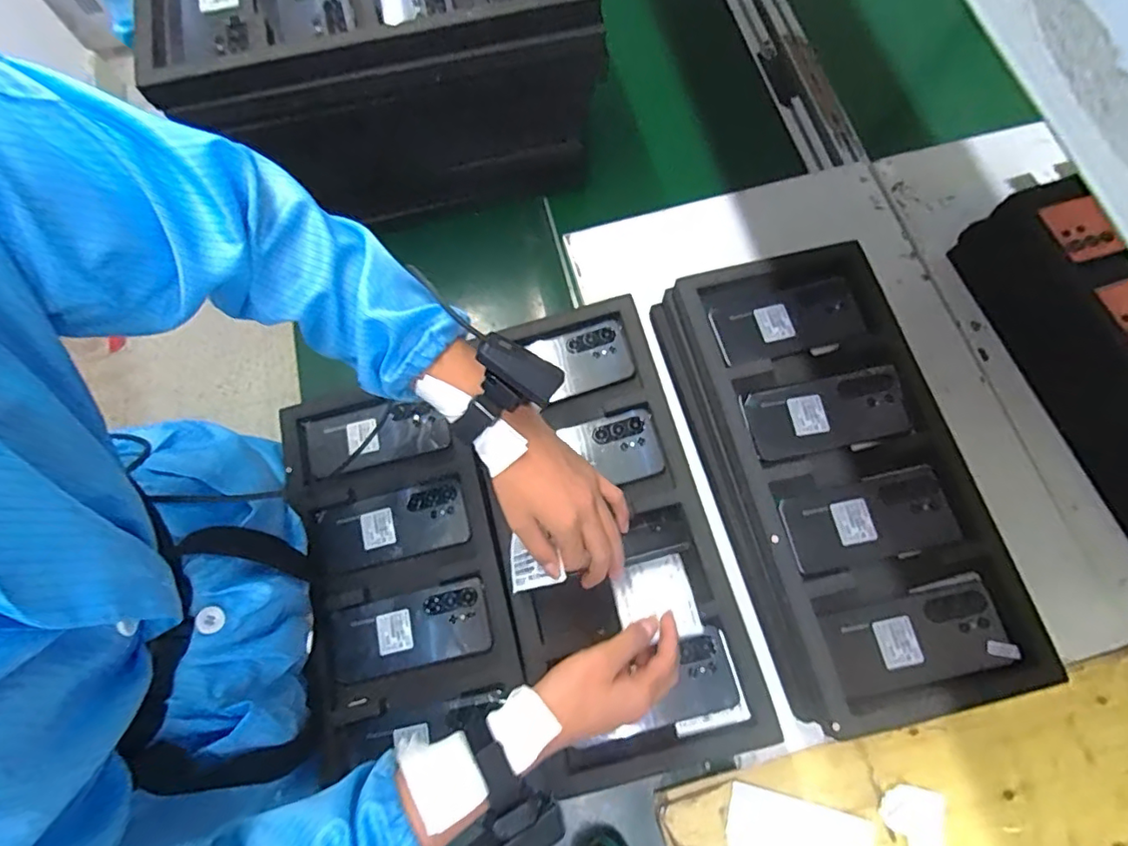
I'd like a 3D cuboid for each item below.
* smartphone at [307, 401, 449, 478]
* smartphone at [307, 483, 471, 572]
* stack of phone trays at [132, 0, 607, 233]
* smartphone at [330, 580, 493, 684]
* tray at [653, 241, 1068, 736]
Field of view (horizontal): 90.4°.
[{"bbox_3d":[-0.226,0.014,0.682,0.161,0.012,0.073,-13,72,-4],"label":"smartphone"},{"bbox_3d":[-0.200,0.118,0.639,0.176,0.005,0.071,-12,73,-2],"label":"smartphone"},{"bbox_3d":[-0.216,-0.442,0.733,0.470,0.273,0.240,-14,73,-2],"label":"stack of phone trays"},{"bbox_3d":[-0.166,0.226,0.608,0.171,0.004,0.072,-13,73,-2],"label":"smartphone"},{"bbox_3d":[0.282,0.043,0.588,0.242,0.057,0.480,-13,72,-4],"label":"tray"}]

